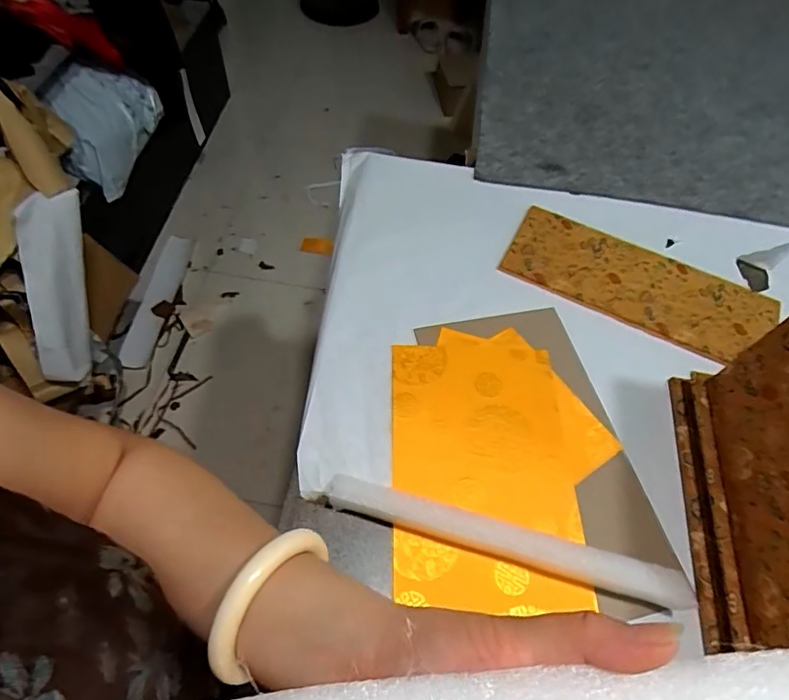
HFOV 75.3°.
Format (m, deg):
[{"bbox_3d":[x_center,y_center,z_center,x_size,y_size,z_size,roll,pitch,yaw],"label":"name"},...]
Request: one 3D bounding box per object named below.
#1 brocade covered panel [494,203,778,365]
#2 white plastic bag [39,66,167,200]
[{"bbox_3d":[0.257,-0.070,0.540,0.271,0.005,0.110,25,59,10],"label":"brocade covered panel"},{"bbox_3d":[-0.618,-0.476,1.091,0.108,0.198,0.293,14,58,3],"label":"white plastic bag"}]

